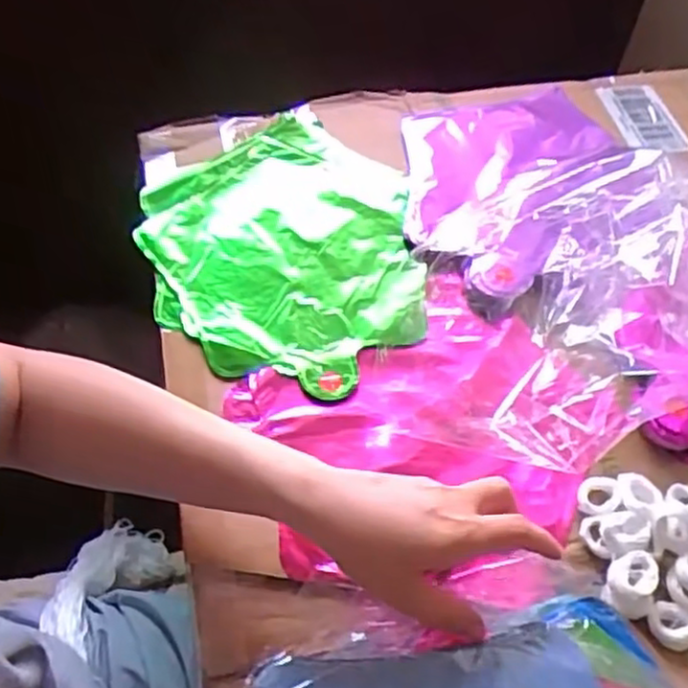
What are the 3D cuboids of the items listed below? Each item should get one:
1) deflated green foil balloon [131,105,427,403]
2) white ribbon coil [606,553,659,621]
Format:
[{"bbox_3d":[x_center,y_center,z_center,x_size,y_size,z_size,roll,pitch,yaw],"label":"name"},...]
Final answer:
[{"bbox_3d":[-0.042,-0.081,0.588,0.224,0.012,0.251,-35,63,-24],"label":"deflated green foil balloon"},{"bbox_3d":[0.169,0.141,0.433,0.026,0.017,0.035,18,56,10],"label":"white ribbon coil"}]

